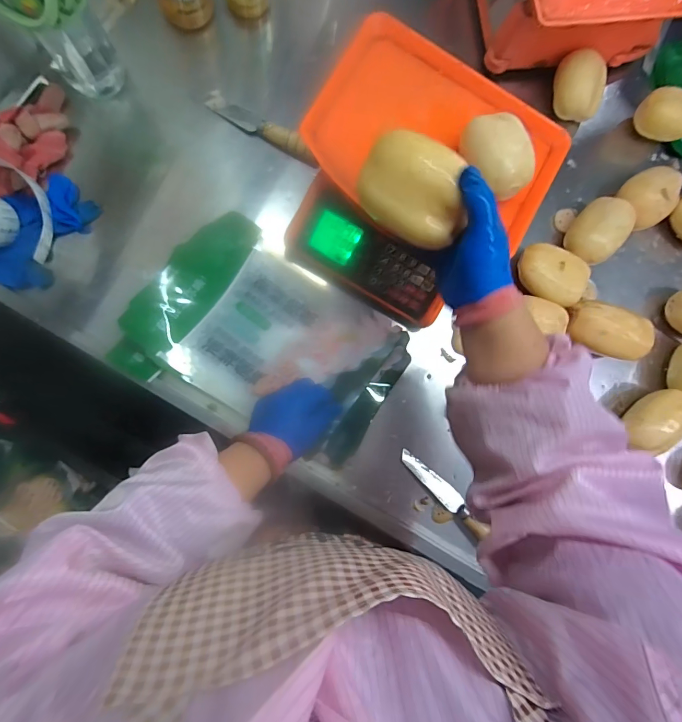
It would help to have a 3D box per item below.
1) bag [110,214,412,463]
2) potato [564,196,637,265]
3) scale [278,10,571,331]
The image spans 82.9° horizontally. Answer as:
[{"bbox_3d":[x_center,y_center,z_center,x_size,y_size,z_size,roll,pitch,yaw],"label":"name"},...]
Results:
[{"bbox_3d":[-0.090,-0.025,0.518,0.339,0.039,0.234,29,84,-3],"label":"bag"},{"bbox_3d":[0.382,-0.188,0.574,0.075,0.056,0.090,38,83,-2],"label":"potato"},{"bbox_3d":[0.094,-0.221,0.506,0.291,0.119,0.286,26,84,-4],"label":"scale"}]

